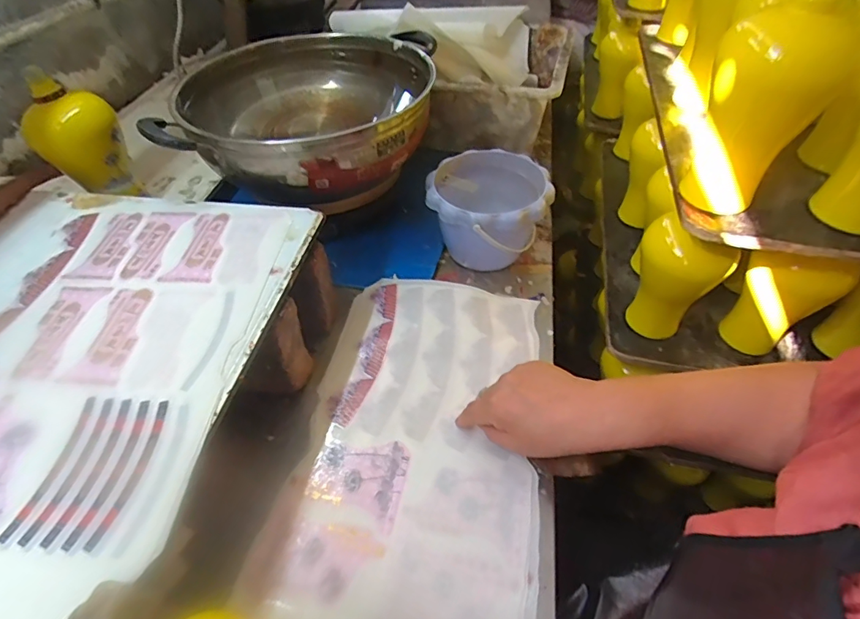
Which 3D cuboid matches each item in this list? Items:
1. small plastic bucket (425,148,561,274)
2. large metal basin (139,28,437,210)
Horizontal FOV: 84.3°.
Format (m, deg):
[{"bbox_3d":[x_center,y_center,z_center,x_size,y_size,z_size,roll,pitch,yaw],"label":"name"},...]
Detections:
[{"bbox_3d":[0.078,-0.130,0.657,0.157,0.109,0.157,-2,48,2],"label":"small plastic bucket"},{"bbox_3d":[-0.175,-0.280,0.670,0.347,0.107,0.343,1,48,-1],"label":"large metal basin"}]

